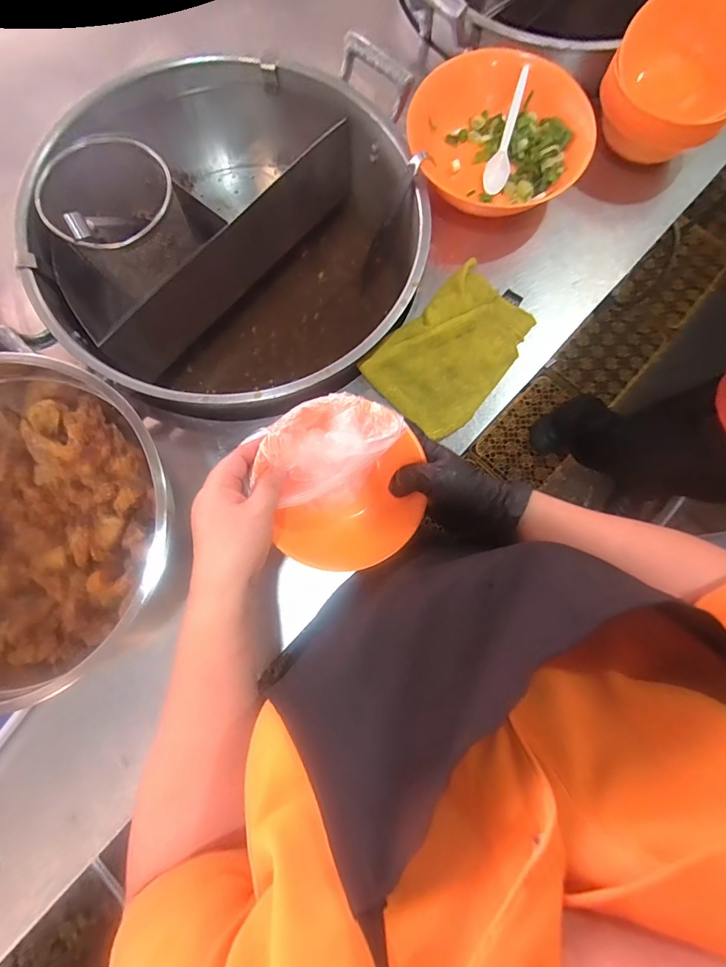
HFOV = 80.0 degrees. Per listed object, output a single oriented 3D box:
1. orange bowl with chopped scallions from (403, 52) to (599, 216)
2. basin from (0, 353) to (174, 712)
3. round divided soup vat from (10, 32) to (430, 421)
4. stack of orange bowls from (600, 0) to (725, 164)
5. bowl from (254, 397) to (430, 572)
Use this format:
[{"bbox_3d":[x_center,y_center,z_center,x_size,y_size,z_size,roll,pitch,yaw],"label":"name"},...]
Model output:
[{"bbox_3d":[0.167,-0.432,0.544,0.218,0.092,0.189,-17,80,-4],"label":"orange bowl with chopped scallions"},{"bbox_3d":[-0.339,0.031,0.404,0.300,0.101,0.297,0,79,-1],"label":"basin"},{"bbox_3d":[-0.148,-0.306,0.593,0.439,0.215,0.483,15,80,2],"label":"round divided soup vat"},{"bbox_3d":[0.383,-0.490,0.536,0.135,0.124,0.152,-40,82,-7],"label":"stack of orange bowls"},{"bbox_3d":[-0.017,0.003,0.390,0.141,0.069,0.141,0,79,-1],"label":"bowl"}]

